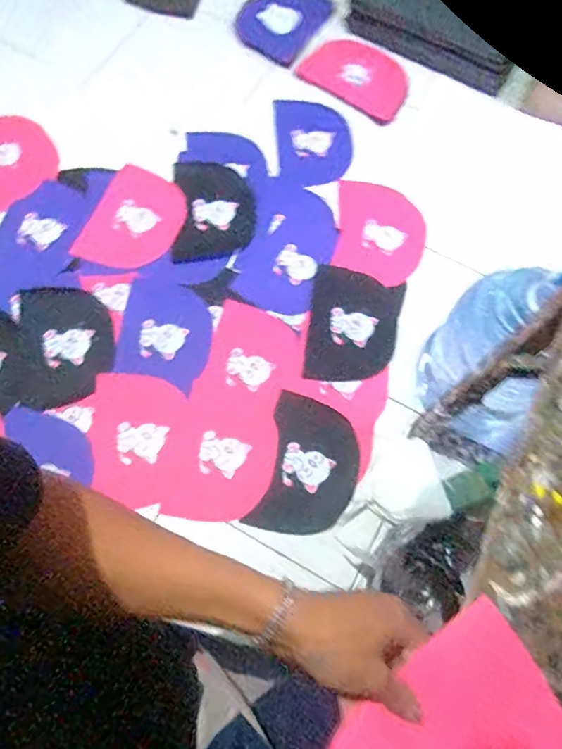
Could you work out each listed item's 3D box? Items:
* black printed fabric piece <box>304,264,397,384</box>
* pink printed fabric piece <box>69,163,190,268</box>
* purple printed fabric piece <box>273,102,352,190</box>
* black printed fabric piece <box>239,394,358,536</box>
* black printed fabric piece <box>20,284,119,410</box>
[{"bbox_3d":[0.167,-0.119,1.167,0.197,0.015,0.290,9,70,1],"label":"black printed fabric piece"},{"bbox_3d":[-0.354,-0.371,1.231,0.202,0.019,0.278,26,71,7],"label":"pink printed fabric piece"},{"bbox_3d":[0.087,-0.618,1.347,0.191,0.018,0.267,-1,70,-3],"label":"purple printed fabric piece"},{"bbox_3d":[0.061,0.189,1.052,0.190,0.010,0.284,14,70,2],"label":"black printed fabric piece"},{"bbox_3d":[-0.472,-0.071,1.116,0.202,0.014,0.286,-10,71,-6],"label":"black printed fabric piece"}]

